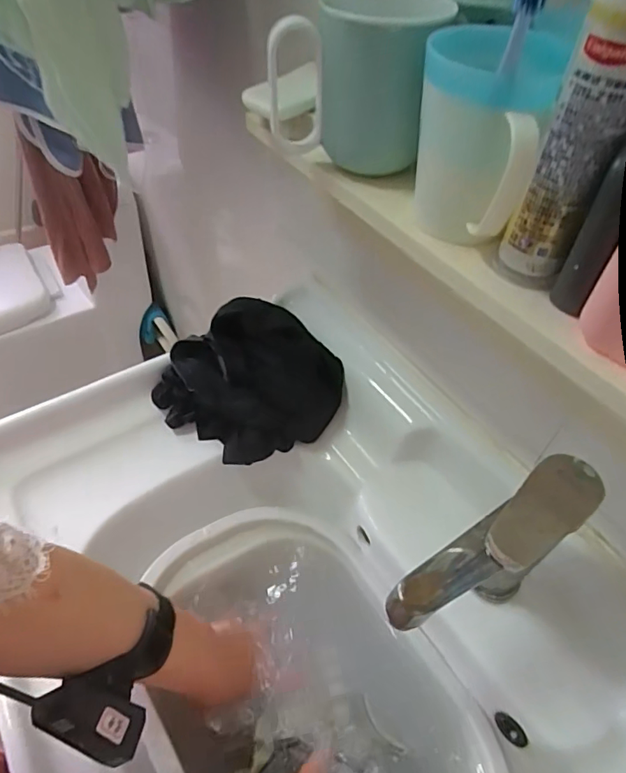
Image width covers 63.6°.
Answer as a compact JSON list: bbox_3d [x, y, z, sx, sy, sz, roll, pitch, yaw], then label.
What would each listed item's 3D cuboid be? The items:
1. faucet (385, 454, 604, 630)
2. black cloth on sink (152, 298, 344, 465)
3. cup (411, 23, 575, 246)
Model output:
[{"bbox_3d":[0.118,0.145,0.376,0.148,0.188,0.052,-23,52,-21],"label":"faucet"},{"bbox_3d":[-0.073,-0.008,0.560,0.211,0.123,0.129,-7,48,-7],"label":"black cloth on sink"},{"bbox_3d":[0.097,-0.146,0.305,0.072,0.103,0.081,18,50,16],"label":"cup"}]

